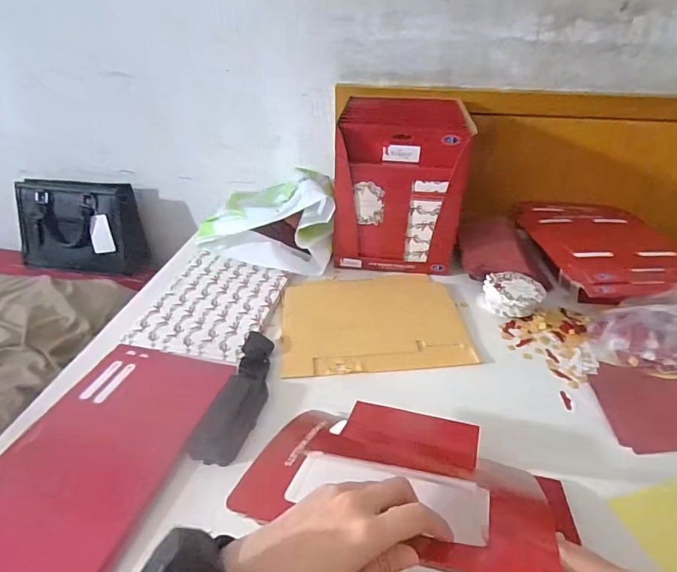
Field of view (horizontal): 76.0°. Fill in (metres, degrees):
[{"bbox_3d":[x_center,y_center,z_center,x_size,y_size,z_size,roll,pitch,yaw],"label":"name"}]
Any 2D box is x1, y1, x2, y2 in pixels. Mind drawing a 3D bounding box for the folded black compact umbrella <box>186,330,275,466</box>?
[{"bbox_3d":[-0.113,0.126,0.519,0.056,0.031,0.178,7,33,11],"label":"folded black compact umbrella"}]

